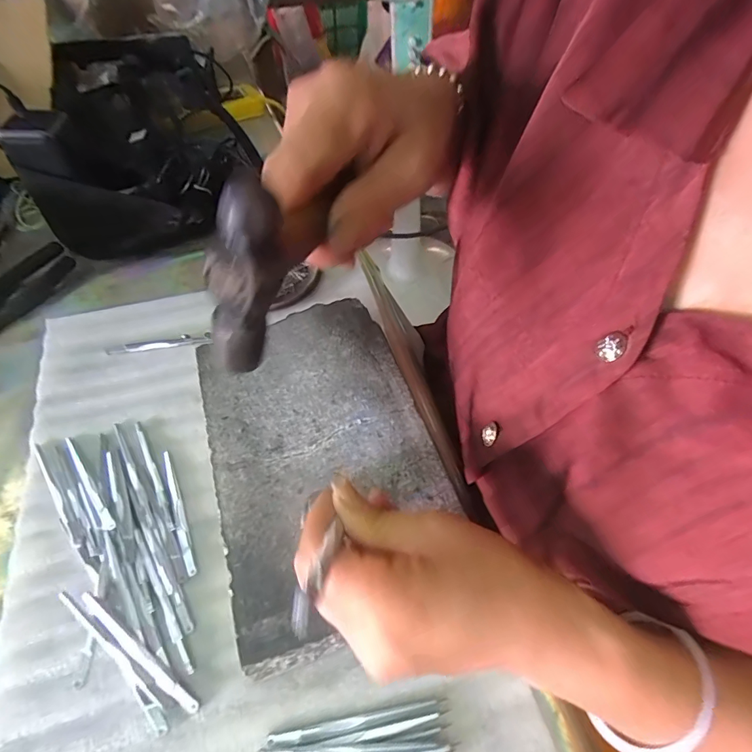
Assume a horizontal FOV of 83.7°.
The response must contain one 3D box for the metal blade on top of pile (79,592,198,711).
[{"bbox_3d":[-0.152,0.174,0.266,0.102,0.004,0.009,33,56,15],"label":"metal blade on top of pile"}]

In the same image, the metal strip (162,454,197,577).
[{"bbox_3d":[-0.151,0.102,0.321,0.007,0.004,0.100,-22,59,-12],"label":"metal strip"}]

